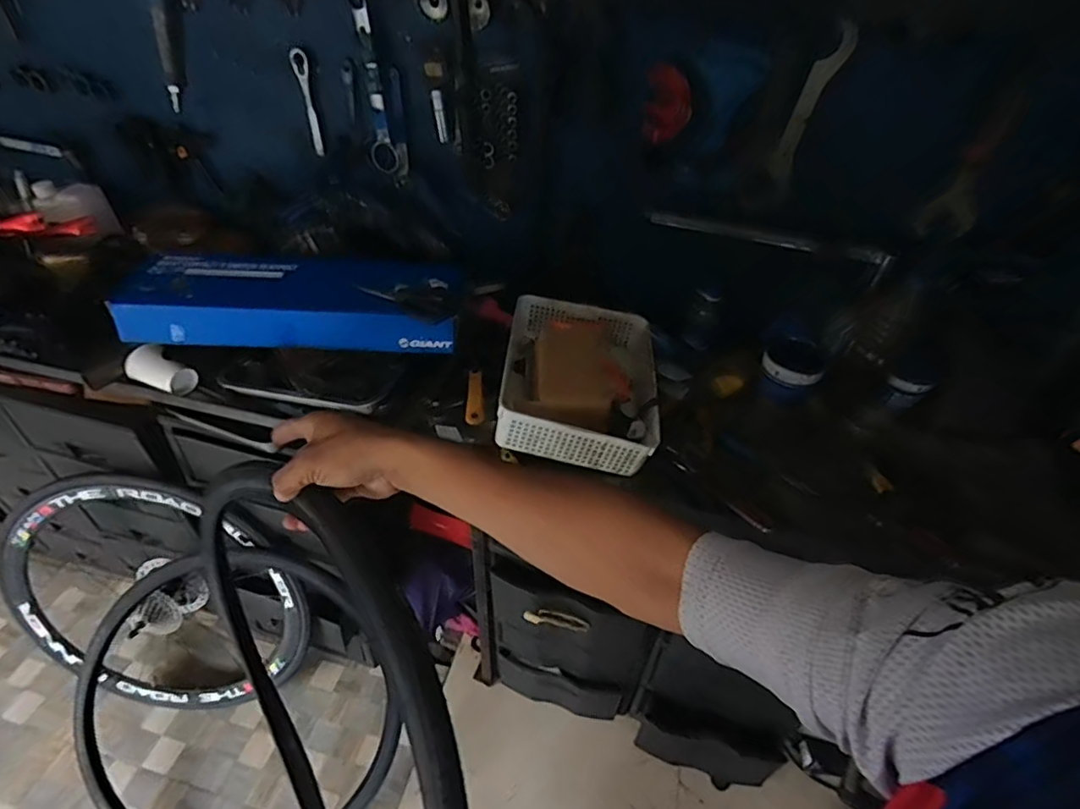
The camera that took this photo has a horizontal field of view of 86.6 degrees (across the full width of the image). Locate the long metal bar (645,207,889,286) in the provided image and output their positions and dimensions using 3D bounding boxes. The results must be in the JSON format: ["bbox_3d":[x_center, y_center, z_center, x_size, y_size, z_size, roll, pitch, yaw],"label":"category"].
[{"bbox_3d":[0.386,-0.280,0.980,0.409,0.050,0.028,16,41,10],"label":"long metal bar"}]

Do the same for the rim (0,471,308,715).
[{"bbox_3d":[-0.881,0.462,1.330,0.681,0.738,0.135,20,23,-7],"label":"rim"}]

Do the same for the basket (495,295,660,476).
[{"bbox_3d":[0.067,-0.045,0.977,0.253,0.100,0.331,6,43,3],"label":"basket"}]

